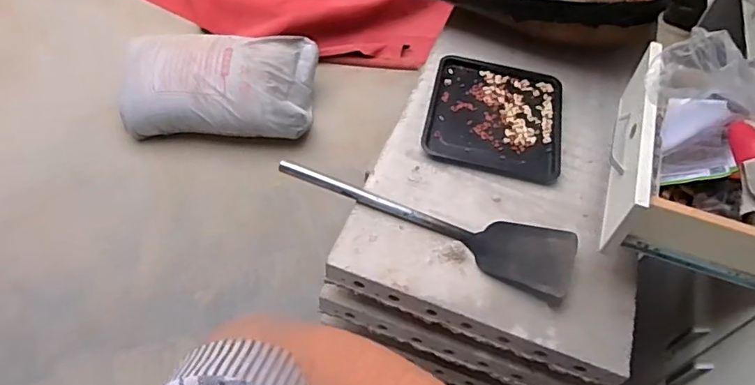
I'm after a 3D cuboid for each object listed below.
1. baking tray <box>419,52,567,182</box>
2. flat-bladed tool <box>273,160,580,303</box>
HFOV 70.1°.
[{"bbox_3d":[0.241,-0.160,1.094,0.268,0.024,0.293,13,55,6],"label":"baking tray"},{"bbox_3d":[0.084,0.030,0.926,0.516,0.039,0.118,23,56,13],"label":"flat-bladed tool"}]

